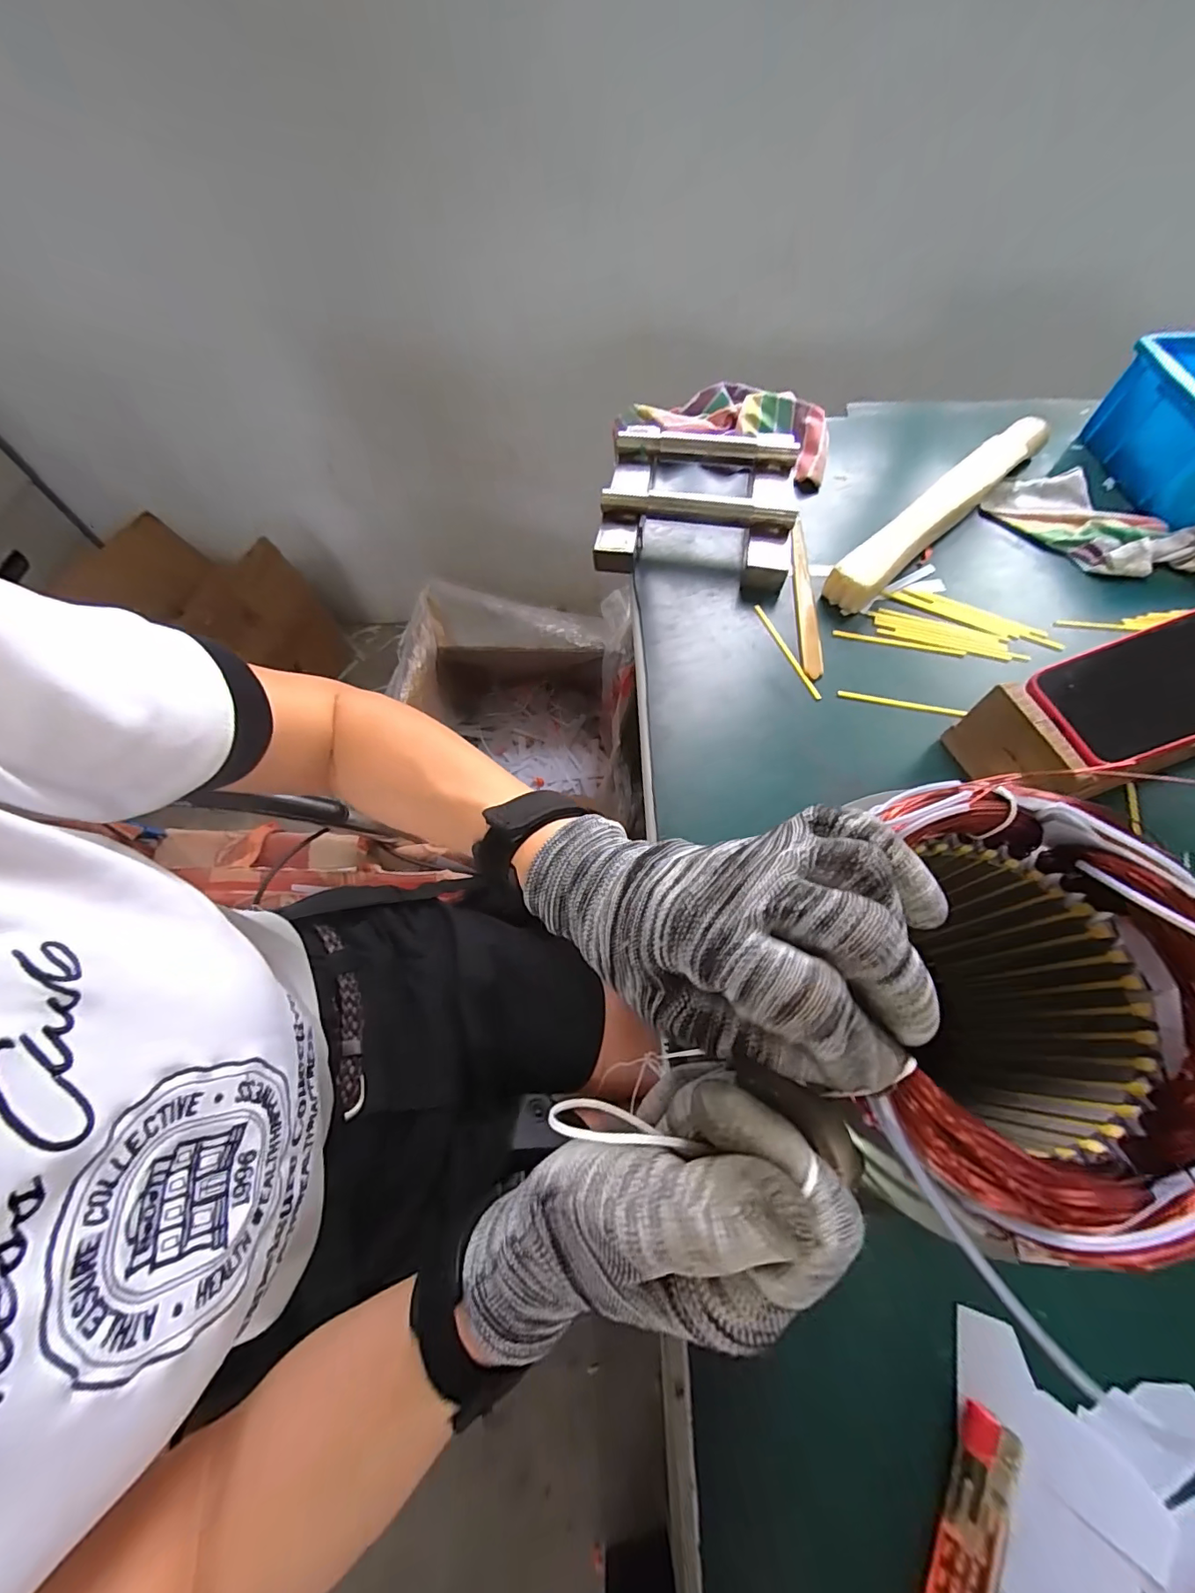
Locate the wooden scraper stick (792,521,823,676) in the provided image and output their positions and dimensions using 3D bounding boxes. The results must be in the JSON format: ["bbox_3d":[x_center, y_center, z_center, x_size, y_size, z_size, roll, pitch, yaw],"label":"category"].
[{"bbox_3d":[0.191,-0.183,0.460,0.021,0.008,0.183,6,65,3],"label":"wooden scraper stick"}]

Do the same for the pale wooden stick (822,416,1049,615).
[{"bbox_3d":[0.336,-0.280,0.486,0.332,0.031,0.038,-40,71,-16],"label":"pale wooden stick"}]

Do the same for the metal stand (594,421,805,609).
[{"bbox_3d":[0.098,-0.282,0.492,0.186,0.047,0.176,12,66,7],"label":"metal stand"}]

